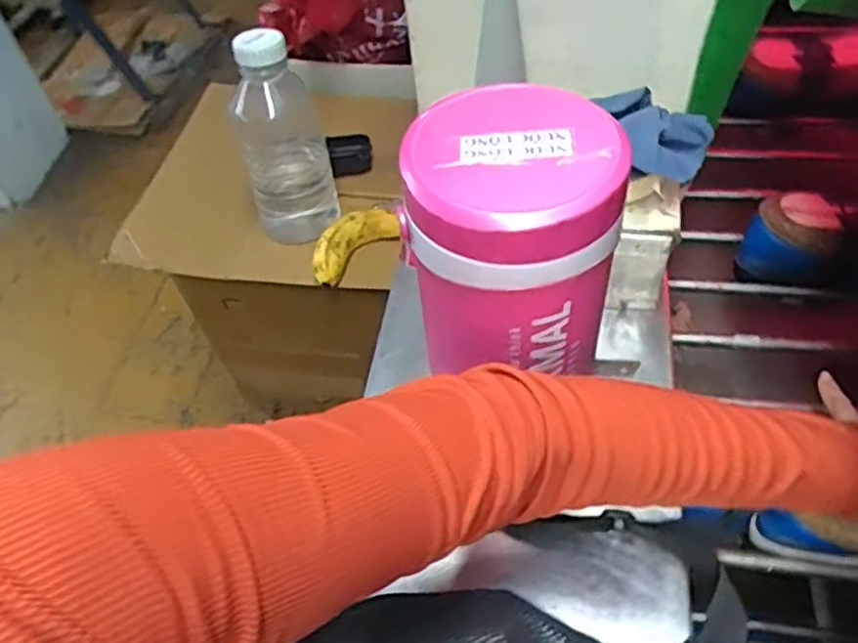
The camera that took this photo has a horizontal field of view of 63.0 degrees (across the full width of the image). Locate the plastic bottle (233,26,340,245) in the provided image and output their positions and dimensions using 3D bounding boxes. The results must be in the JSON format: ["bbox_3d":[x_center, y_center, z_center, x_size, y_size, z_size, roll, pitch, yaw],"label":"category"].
[{"bbox_3d":[-0.157,-0.194,0.730,0.089,0.219,0.096,-15,52,-6],"label":"plastic bottle"}]

